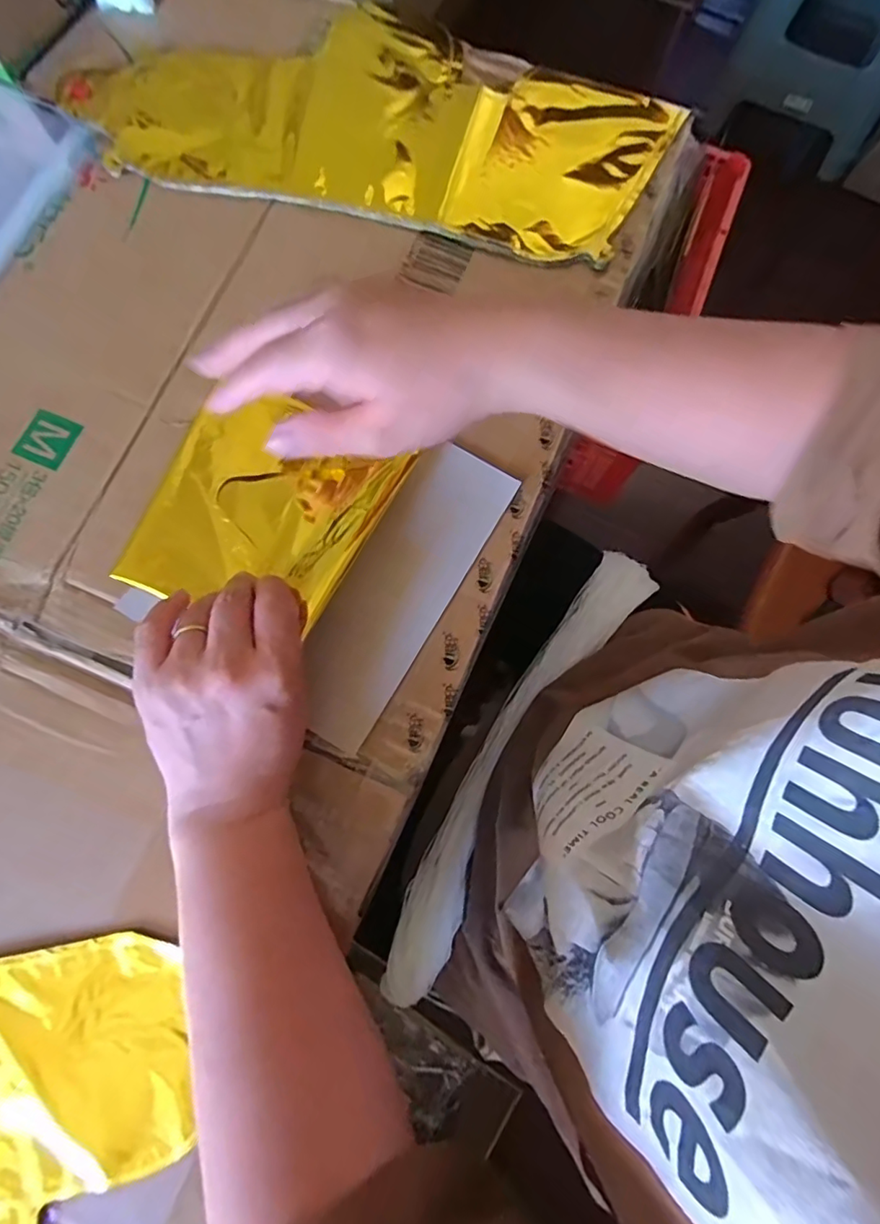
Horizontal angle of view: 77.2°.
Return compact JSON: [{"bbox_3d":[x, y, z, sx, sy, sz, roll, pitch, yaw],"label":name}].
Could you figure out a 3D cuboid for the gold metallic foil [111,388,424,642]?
[{"bbox_3d":[-0.107,-0.057,0.322,0.130,0.022,0.133,29,80,6],"label":"gold metallic foil"}]

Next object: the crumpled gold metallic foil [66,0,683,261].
[{"bbox_3d":[-0.046,-0.356,0.387,0.397,0.011,0.176,14,79,3],"label":"crumpled gold metallic foil"}]

